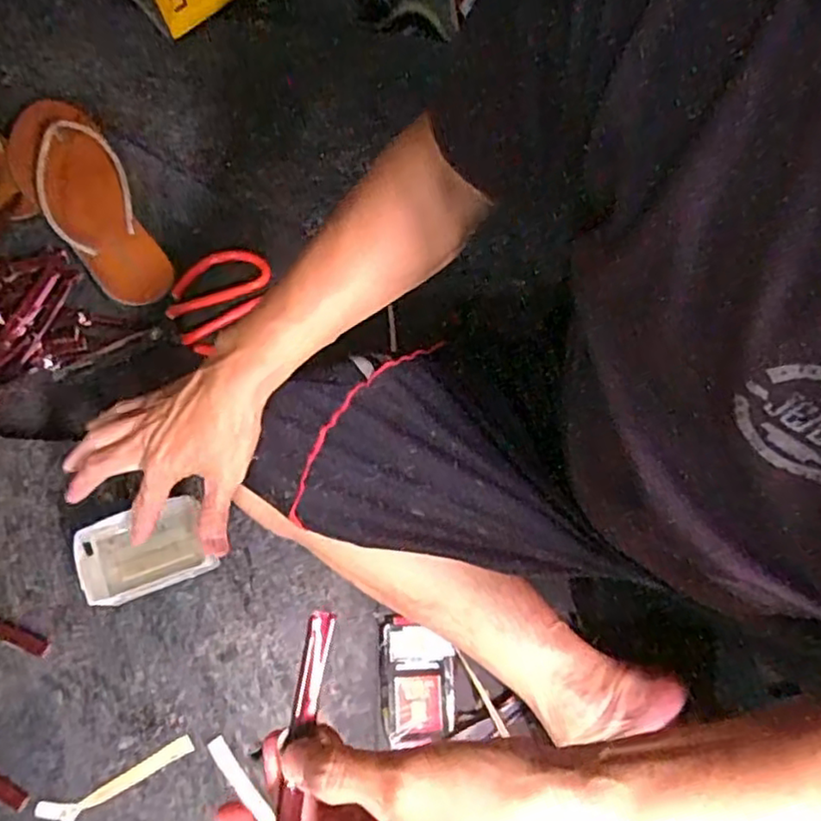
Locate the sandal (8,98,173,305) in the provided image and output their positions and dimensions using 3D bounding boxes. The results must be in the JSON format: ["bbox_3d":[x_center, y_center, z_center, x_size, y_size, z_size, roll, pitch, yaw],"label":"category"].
[{"bbox_3d":[-0.323,-0.208,0.658,0.096,0.040,0.230,-31,91,-8],"label":"sandal"}]

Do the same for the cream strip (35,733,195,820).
[{"bbox_3d":[-0.238,0.303,0.533,0.126,0.006,0.022,-23,74,-6],"label":"cream strip"}]

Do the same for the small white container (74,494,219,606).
[{"bbox_3d":[-0.224,0.118,0.551,0.095,0.041,0.069,-22,74,-6],"label":"small white container"}]

